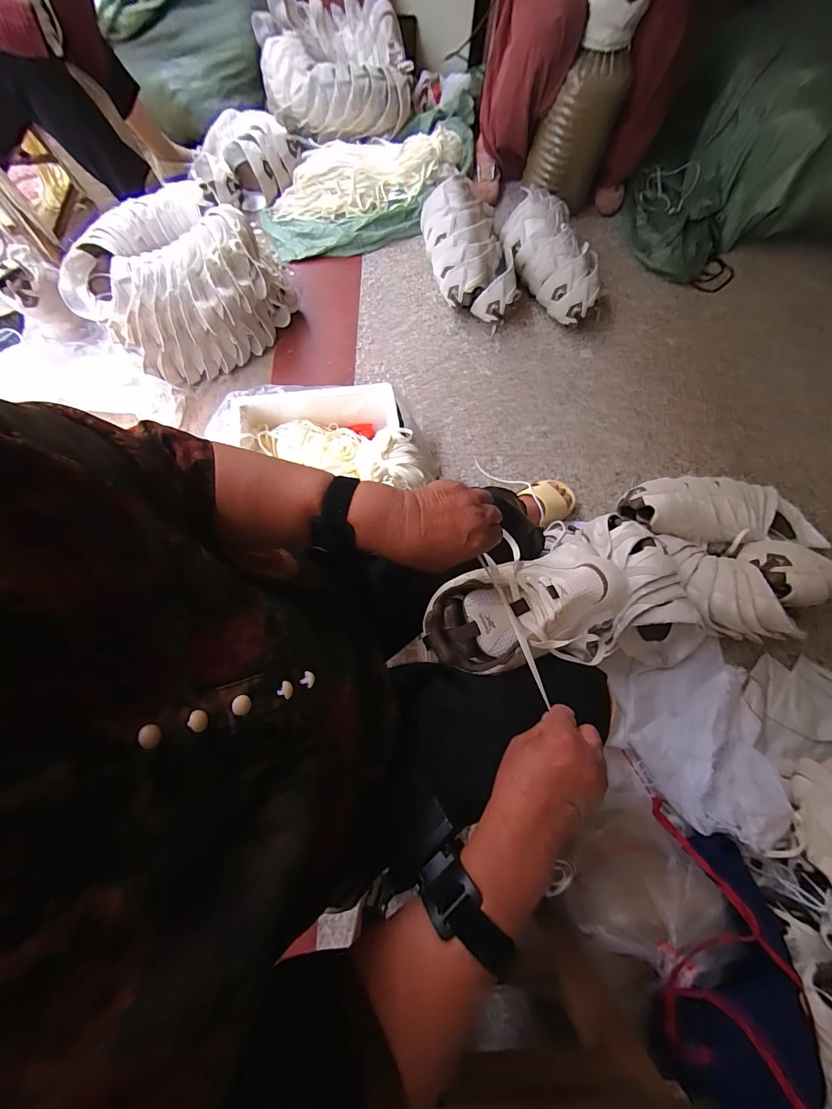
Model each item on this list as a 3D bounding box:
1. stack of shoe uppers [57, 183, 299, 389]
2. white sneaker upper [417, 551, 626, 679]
[{"bbox_3d":[-0.597,-0.687,0.989,0.489,0.224,0.360,-38,79,-11],"label":"stack of shoe uppers"},{"bbox_3d":[0.118,0.058,0.431,0.217,0.071,0.104,-17,79,-6],"label":"white sneaker upper"}]

